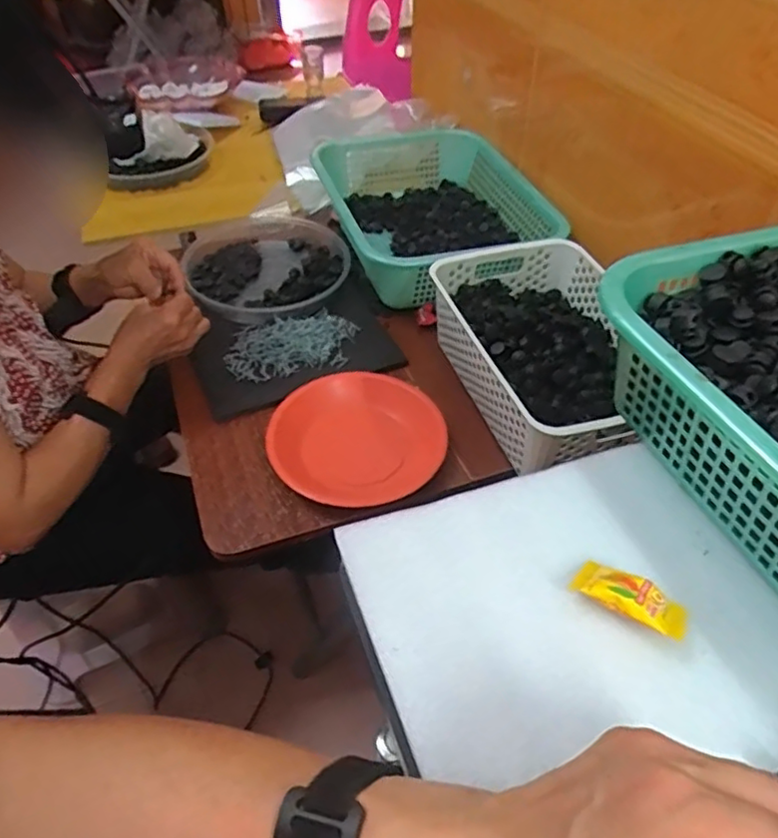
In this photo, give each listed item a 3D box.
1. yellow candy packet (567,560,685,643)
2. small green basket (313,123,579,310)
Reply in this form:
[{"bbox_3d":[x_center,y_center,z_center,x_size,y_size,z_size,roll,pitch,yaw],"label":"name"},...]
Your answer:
[{"bbox_3d":[0.134,0.098,0.356,0.060,0.017,0.030,25,52,22],"label":"yellow candy packet"},{"bbox_3d":[0.068,-0.340,1.037,0.312,0.105,0.440,-16,48,-14],"label":"small green basket"}]

